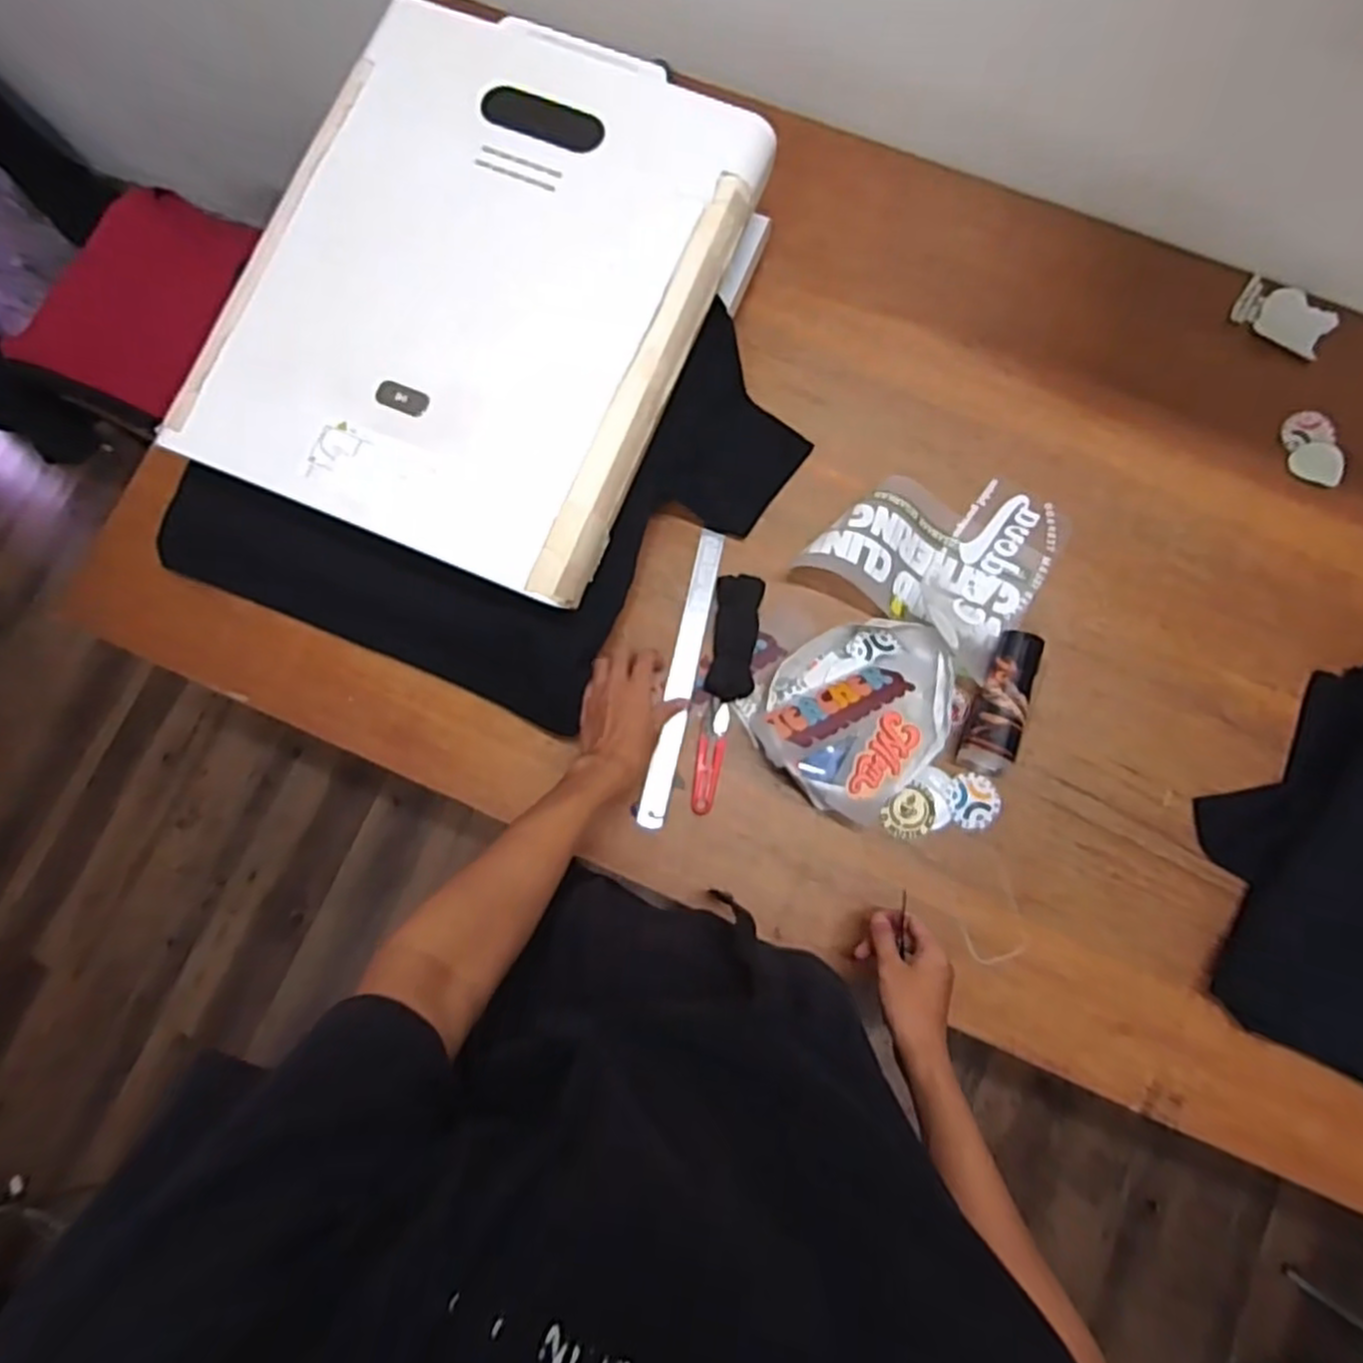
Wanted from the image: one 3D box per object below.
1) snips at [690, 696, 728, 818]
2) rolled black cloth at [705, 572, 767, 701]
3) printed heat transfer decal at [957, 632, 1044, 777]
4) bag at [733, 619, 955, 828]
[{"bbox_3d":[0.030,0.078,0.772,0.026,0.008,0.115,7,81,3],"label":"snips"},{"bbox_3d":[0.056,-0.045,0.785,0.049,0.024,0.128,7,81,3],"label":"rolled black cloth"},{"bbox_3d":[0.328,0.020,0.760,0.055,0.045,0.145,21,82,5],"label":"printed heat transfer decal"},{"bbox_3d":[0.180,0.024,0.758,0.164,0.054,0.202,42,85,8],"label":"bag"}]

